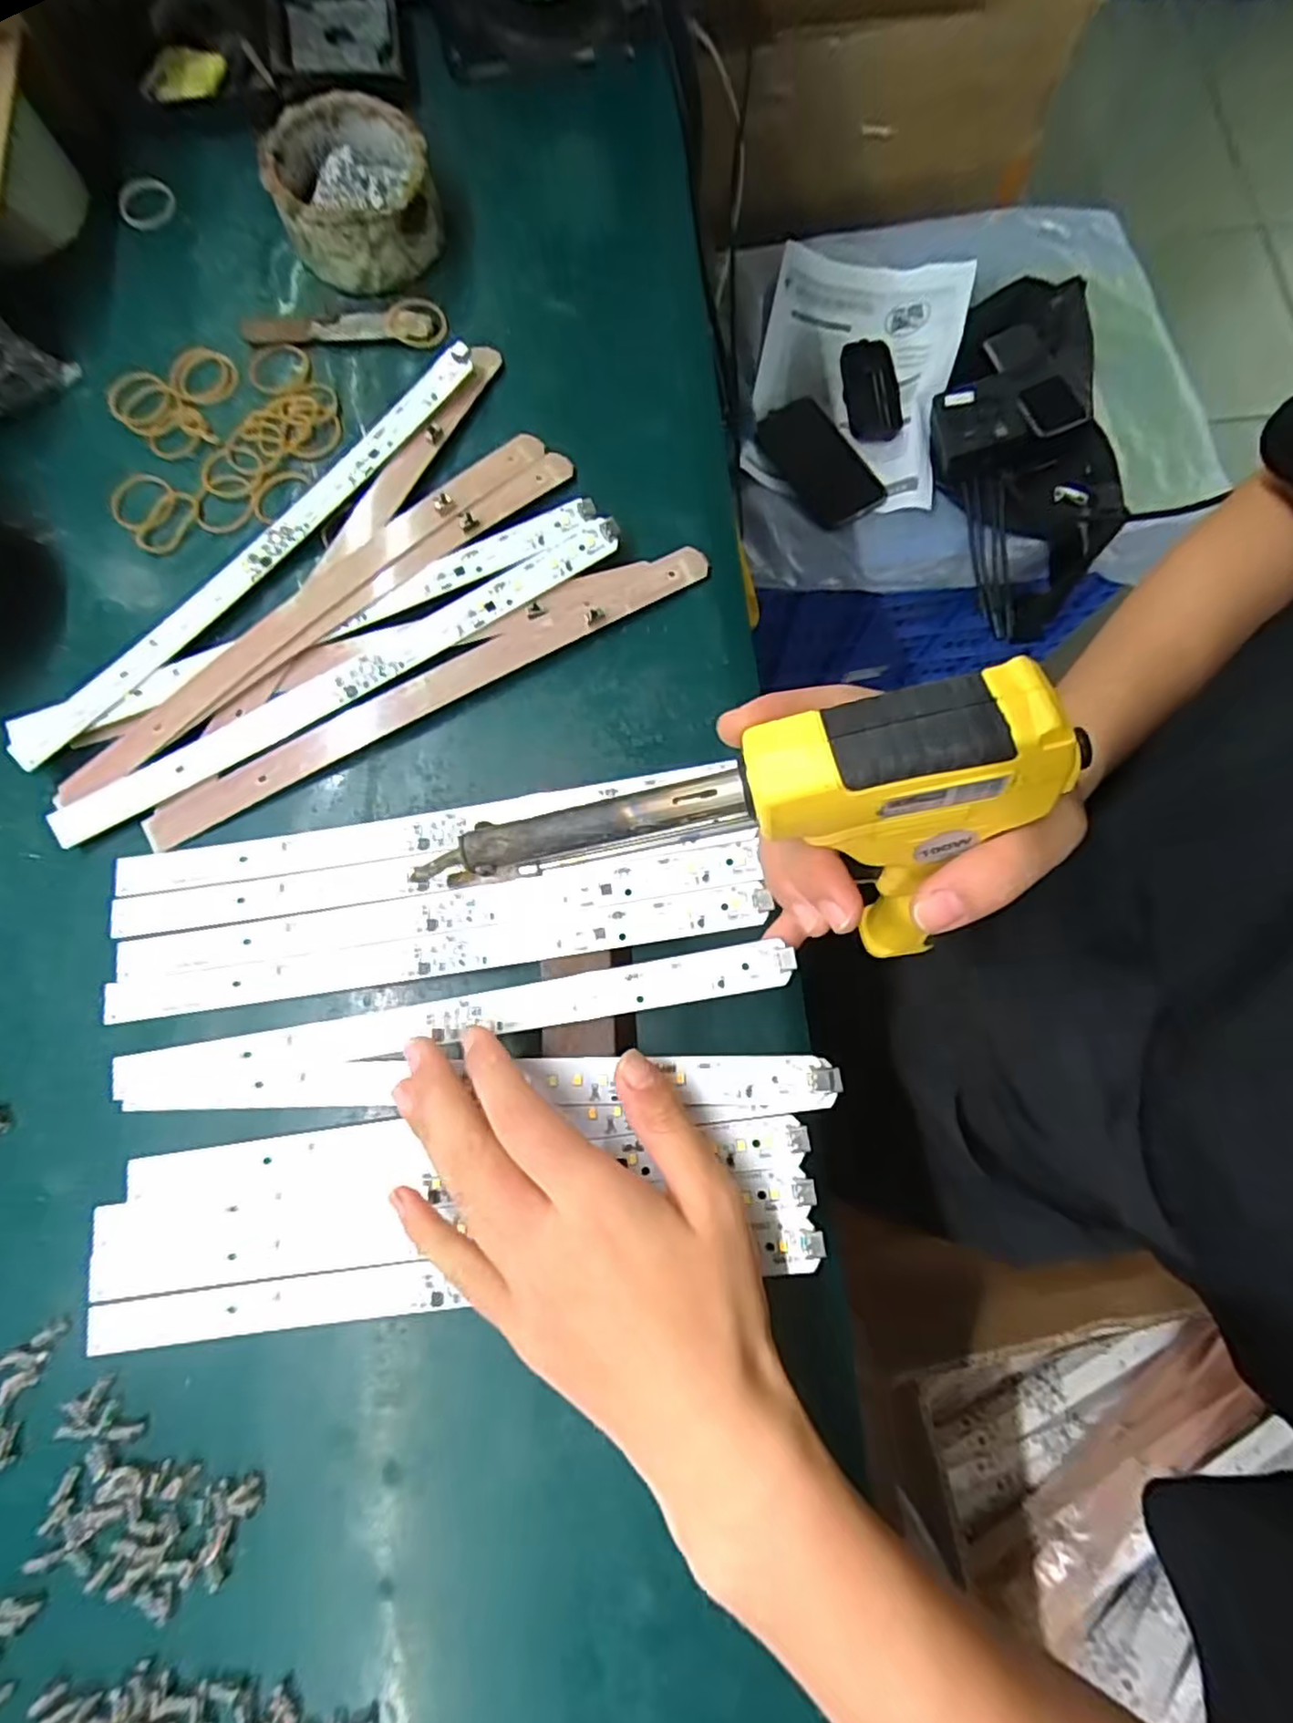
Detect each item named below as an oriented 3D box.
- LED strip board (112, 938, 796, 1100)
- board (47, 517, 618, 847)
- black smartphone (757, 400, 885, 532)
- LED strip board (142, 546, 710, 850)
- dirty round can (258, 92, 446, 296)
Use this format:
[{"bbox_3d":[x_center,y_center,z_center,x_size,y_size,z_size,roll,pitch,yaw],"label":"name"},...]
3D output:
[{"bbox_3d":[-0.084,0.065,0.279,0.282,0.009,0.017,-11,78,8],"label":"LED strip board"},{"bbox_3d":[-0.141,-0.085,0.322,0.282,0.005,0.022,-30,87,-3],"label":"board"},{"bbox_3d":[0.188,-0.428,0.745,0.081,0.015,0.153,-30,80,-6],"label":"black smartphone"},{"bbox_3d":[-0.101,-0.082,0.321,0.278,0.008,0.026,-28,79,-4],"label":"LED strip board"},{"bbox_3d":[-0.155,-0.357,0.366,0.079,0.033,0.091,-19,78,-2],"label":"dirty round can"}]

